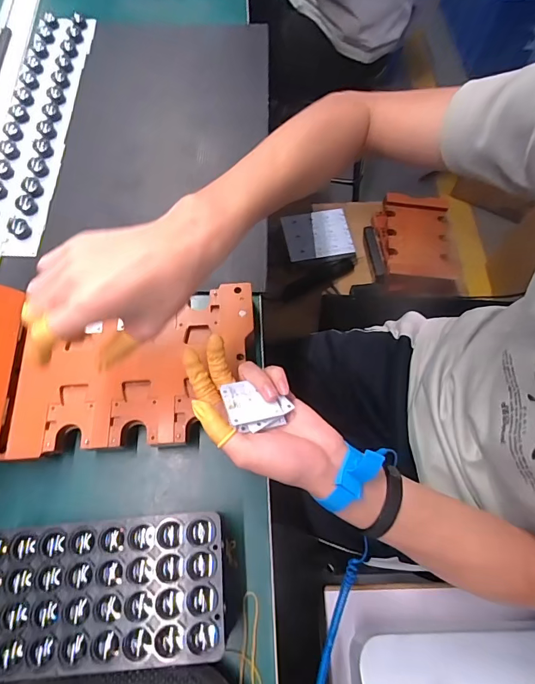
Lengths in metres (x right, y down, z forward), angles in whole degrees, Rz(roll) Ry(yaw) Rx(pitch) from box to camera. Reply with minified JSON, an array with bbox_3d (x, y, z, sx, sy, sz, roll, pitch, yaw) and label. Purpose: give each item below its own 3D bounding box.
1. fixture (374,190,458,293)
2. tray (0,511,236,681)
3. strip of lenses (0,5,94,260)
[{"bbox_3d":[0.392,-0.256,1.083,0.183,0.068,0.281,1,68,0],"label":"fixture"},{"bbox_3d":[-0.130,0.200,0.338,0.200,0.053,0.104,-3,68,-2],"label":"tray"},{"bbox_3d":[-0.292,-0.304,0.556,0.042,0.015,0.424,2,68,0],"label":"strip of lenses"}]

